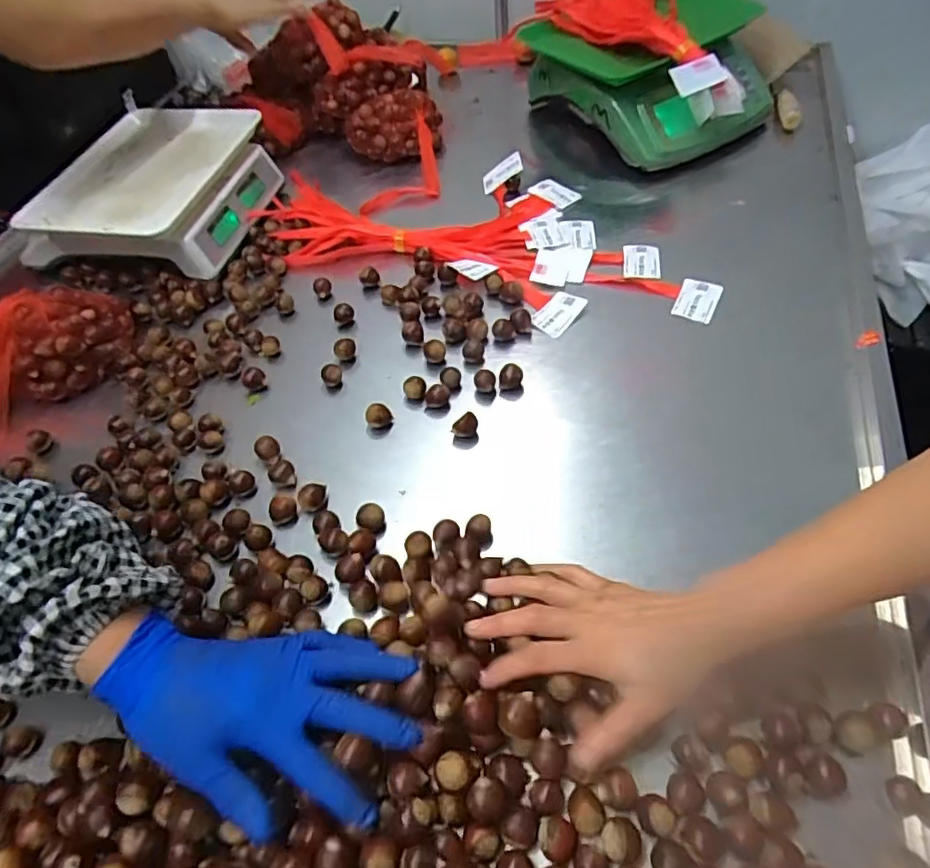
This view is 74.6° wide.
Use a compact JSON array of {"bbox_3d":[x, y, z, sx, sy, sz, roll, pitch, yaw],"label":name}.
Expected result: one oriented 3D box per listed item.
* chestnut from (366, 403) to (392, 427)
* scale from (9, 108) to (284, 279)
[{"bbox_3d":[-0.085,-0.019,0.599,0.025,0.019,0.018,-19,52,-10],"label":"chestnut"},{"bbox_3d":[-0.399,-0.308,0.778,0.253,0.111,0.263,8,53,12],"label":"scale"}]

